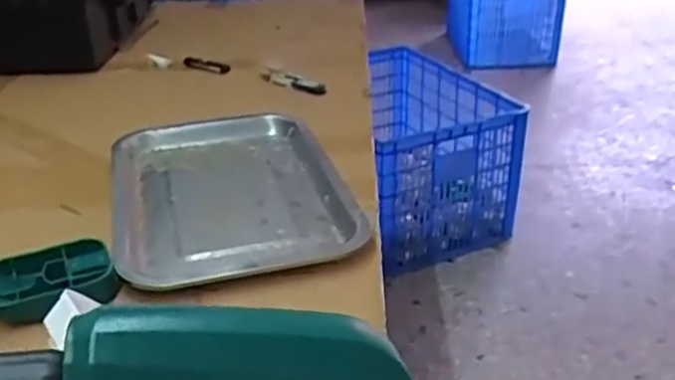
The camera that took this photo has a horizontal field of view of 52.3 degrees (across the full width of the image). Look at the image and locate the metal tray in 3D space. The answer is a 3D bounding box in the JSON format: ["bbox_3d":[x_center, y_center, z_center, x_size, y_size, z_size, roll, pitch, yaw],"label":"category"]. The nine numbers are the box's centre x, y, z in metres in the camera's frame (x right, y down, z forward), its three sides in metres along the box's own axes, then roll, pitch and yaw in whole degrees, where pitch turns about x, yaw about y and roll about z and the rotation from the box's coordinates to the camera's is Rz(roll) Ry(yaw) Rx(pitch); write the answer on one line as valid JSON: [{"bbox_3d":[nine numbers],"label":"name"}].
[{"bbox_3d":[-0.109,-0.004,0.665,0.208,0.024,0.304,-10,30,-16],"label":"metal tray"}]

